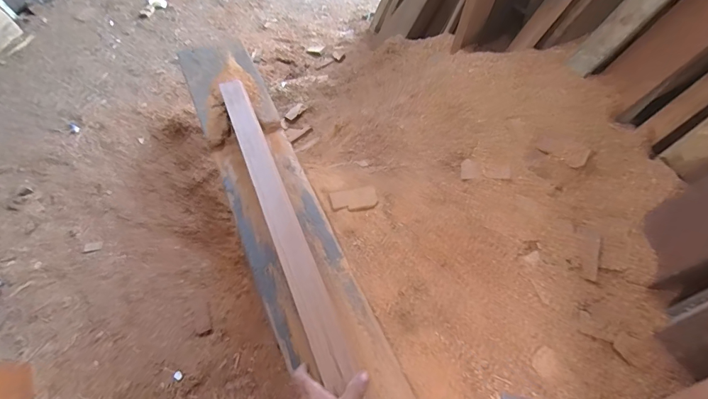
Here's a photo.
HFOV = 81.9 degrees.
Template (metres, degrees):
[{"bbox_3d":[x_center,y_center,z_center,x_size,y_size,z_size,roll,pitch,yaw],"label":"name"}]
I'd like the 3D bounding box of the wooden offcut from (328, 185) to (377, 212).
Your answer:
[{"bbox_3d":[0.000,-0.001,0.916,0.106,0.013,0.063,-12,56,-4],"label":"wooden offcut"}]

